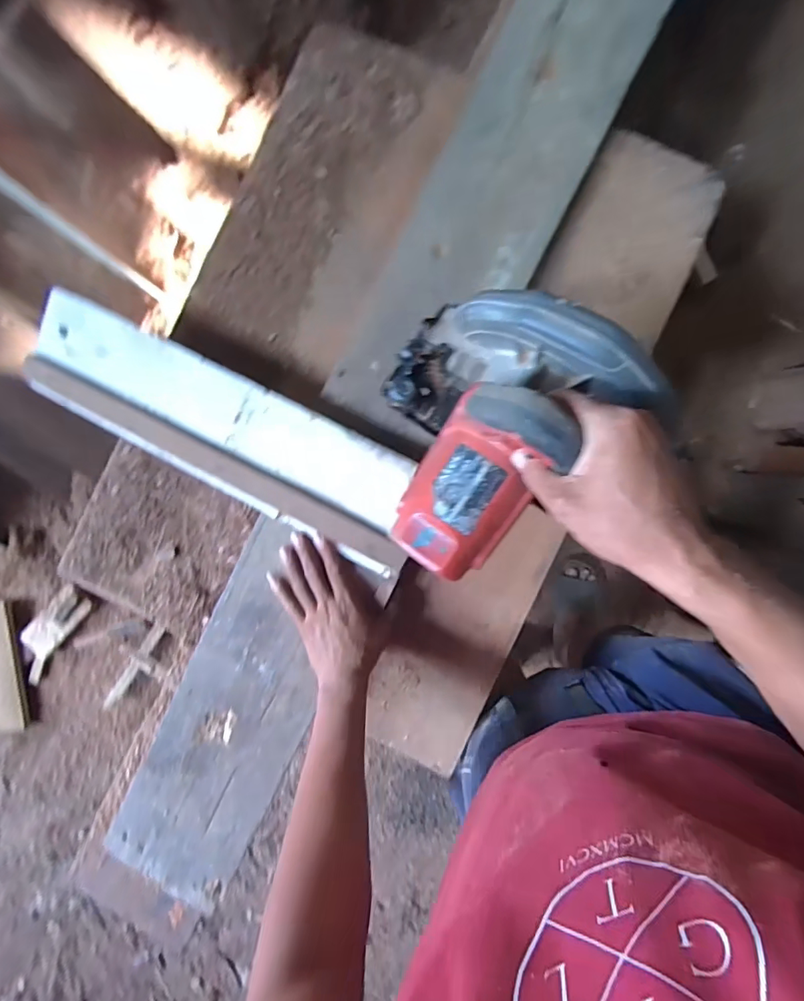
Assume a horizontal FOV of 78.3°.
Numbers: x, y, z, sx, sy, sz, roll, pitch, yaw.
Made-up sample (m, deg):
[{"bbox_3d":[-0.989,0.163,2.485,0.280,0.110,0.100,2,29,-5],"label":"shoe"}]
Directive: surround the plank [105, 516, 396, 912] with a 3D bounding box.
[{"bbox_3d":[-0.213,0.291,0.657,0.204,0.024,0.517,22,93,4],"label":"plank"}]

